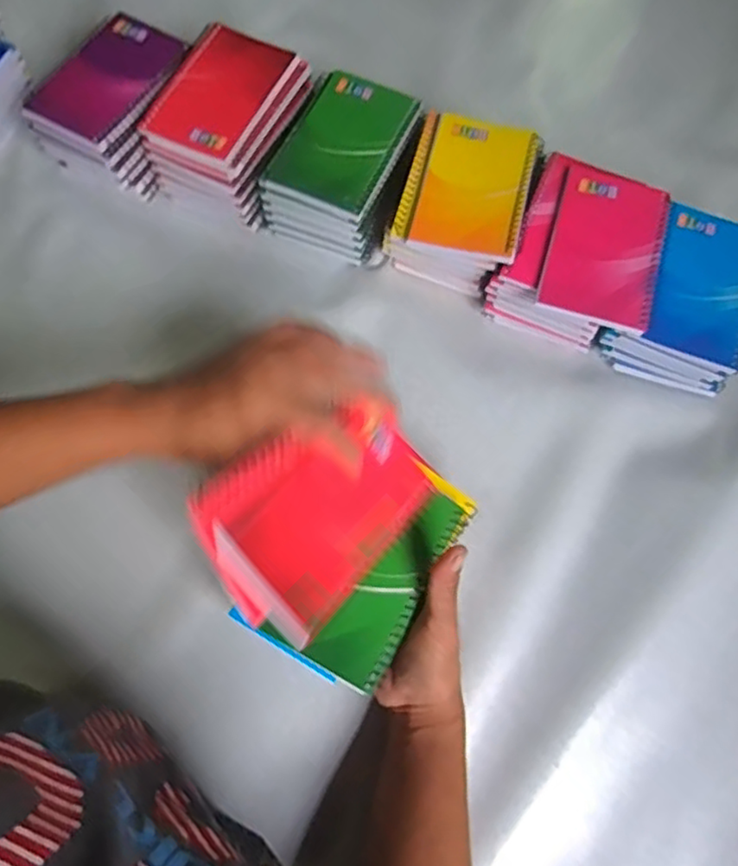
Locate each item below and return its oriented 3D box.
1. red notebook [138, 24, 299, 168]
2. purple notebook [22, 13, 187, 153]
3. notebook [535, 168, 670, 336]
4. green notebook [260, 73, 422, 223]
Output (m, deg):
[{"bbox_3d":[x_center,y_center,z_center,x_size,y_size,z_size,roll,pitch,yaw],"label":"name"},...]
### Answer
[{"bbox_3d":[-0.121,-0.283,0.533,0.084,0.013,0.134,22,72,8],"label":"red notebook"},{"bbox_3d":[-0.221,-0.297,0.541,0.092,0.015,0.130,25,72,8],"label":"purple notebook"},{"bbox_3d":[0.179,-0.142,0.489,0.081,0.009,0.130,15,71,5],"label":"notebook"},{"bbox_3d":[-0.021,-0.237,0.518,0.088,0.007,0.132,23,72,8],"label":"green notebook"}]

